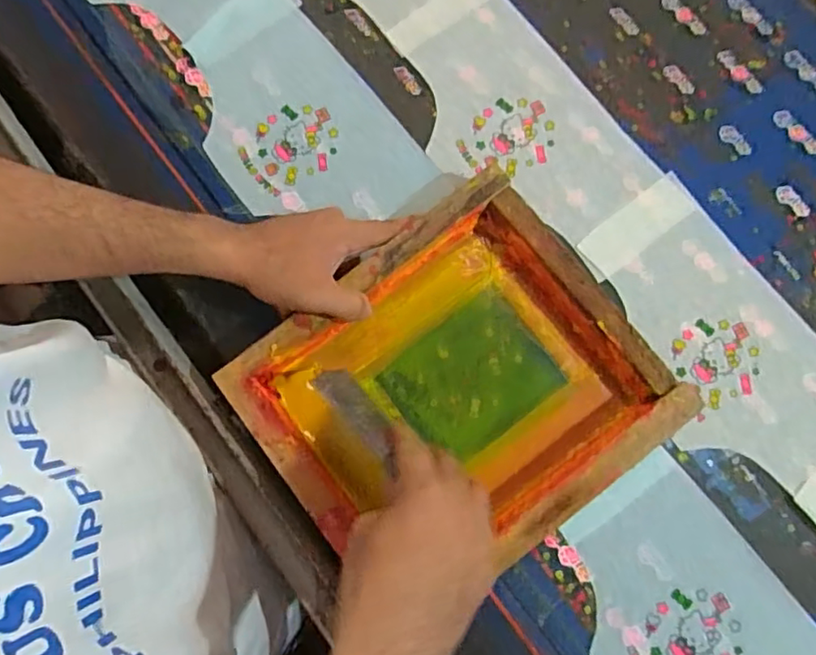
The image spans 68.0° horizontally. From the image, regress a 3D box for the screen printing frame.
[{"bbox_3d":[0.037,0.054,0.484,0.279,0.056,0.246,-37,81,-8],"label":"screen printing frame"}]

